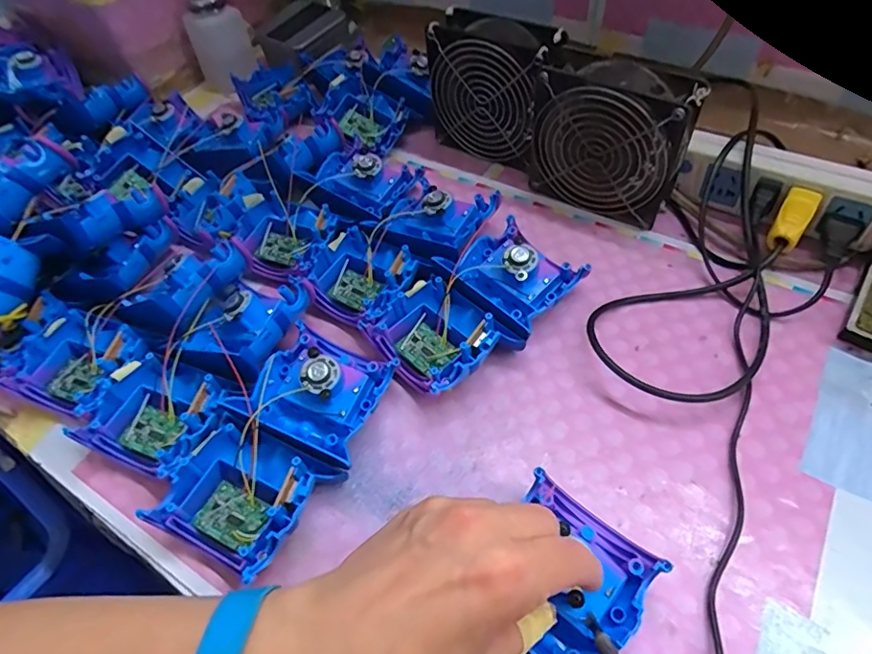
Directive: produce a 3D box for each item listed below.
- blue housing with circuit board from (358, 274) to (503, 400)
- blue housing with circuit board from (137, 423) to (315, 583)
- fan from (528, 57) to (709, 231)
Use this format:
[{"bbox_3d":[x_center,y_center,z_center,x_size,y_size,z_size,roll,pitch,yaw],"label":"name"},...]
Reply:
[{"bbox_3d":[0.001,0.007,0.390,0.078,0.036,0.084,-35,58,-18],"label":"blue housing with circuit board"},{"bbox_3d":[-0.118,0.104,0.328,0.085,0.038,0.072,19,58,18],"label":"blue housing with circuit board"},{"bbox_3d":[0.142,-0.155,0.447,0.121,0.116,0.048,29,62,24],"label":"fan"}]

